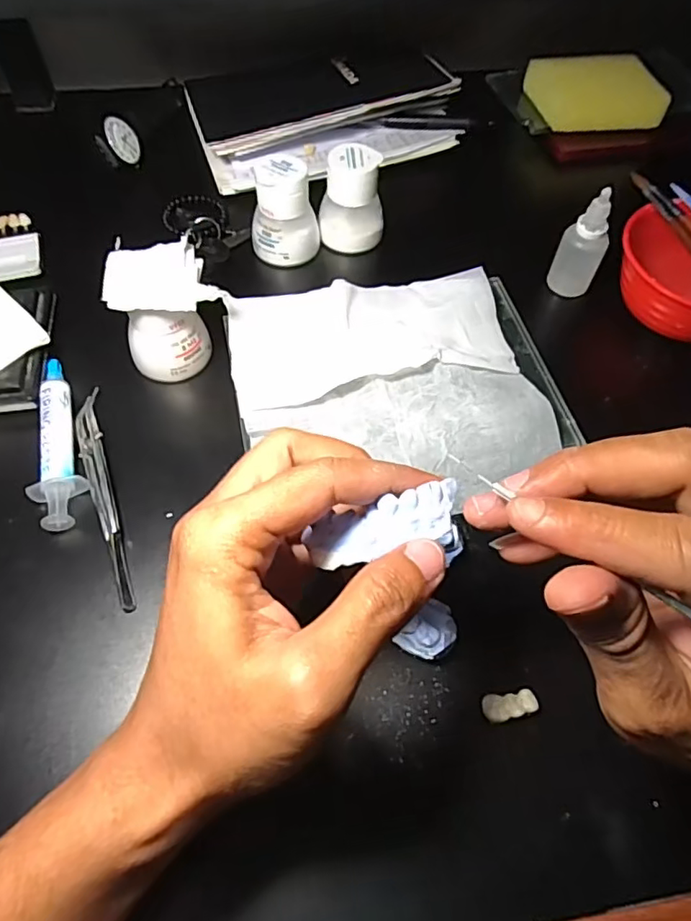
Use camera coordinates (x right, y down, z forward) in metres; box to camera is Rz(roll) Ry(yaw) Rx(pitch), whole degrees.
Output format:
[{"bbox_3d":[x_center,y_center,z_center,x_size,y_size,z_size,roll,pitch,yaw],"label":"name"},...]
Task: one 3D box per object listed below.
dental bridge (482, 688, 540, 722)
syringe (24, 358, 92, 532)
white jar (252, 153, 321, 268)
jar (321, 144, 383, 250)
[{"bbox_3d":[0.077,0.115,0.267,0.024,0.006,0.011,-7,60,-6],"label":"dental bridge"},{"bbox_3d":[-0.170,-0.013,0.331,0.025,0.019,0.116,-15,61,-11],"label":"syringe"},{"bbox_3d":[-0.044,-0.178,0.412,0.047,0.063,0.045,1,59,-2],"label":"white jar"},{"bbox_3d":[0.005,-0.192,0.422,0.046,0.064,0.040,-2,60,-4],"label":"jar"}]

